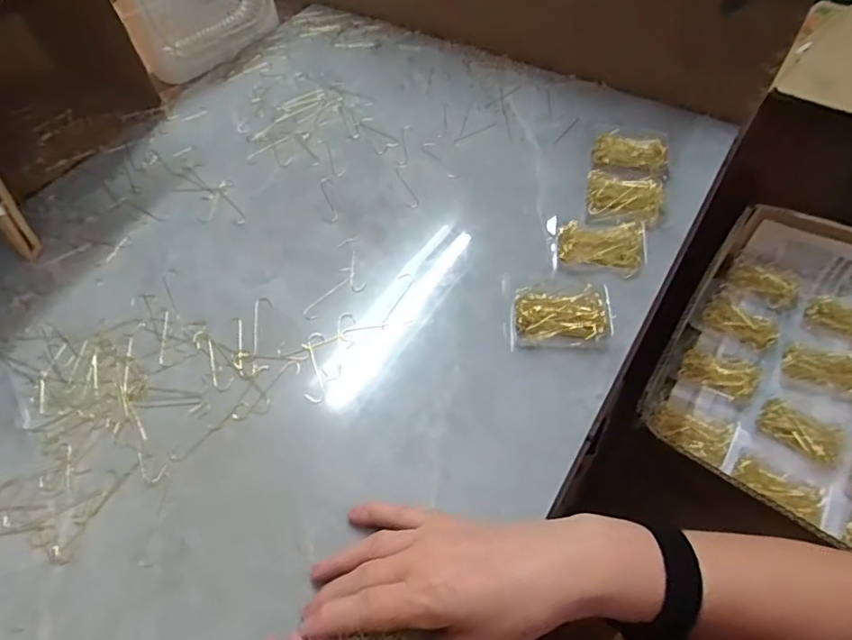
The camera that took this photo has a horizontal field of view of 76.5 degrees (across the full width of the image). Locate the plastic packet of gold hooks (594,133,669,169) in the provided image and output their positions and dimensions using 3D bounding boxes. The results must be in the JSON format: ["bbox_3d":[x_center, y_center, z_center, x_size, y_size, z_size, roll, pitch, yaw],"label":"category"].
[{"bbox_3d":[0.205,-0.167,0.543,0.069,0.024,0.033,16,58,14],"label":"plastic packet of gold hooks"}]

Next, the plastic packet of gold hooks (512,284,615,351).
[{"bbox_3d":[0.109,-0.007,0.437,0.077,0.023,0.053,0,55,4],"label":"plastic packet of gold hooks"}]

